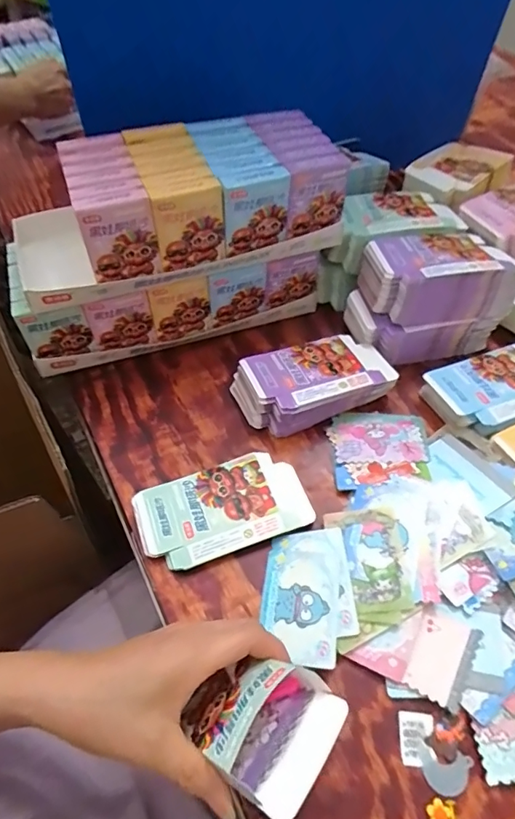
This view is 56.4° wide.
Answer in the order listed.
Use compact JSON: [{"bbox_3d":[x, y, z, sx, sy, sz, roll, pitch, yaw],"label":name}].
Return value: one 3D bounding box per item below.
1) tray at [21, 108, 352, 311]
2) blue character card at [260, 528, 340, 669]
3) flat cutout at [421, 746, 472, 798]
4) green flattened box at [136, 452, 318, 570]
[{"bbox_3d":[-0.081,-0.213,0.494,0.326,0.092,0.139,-21,56,-12],"label":"tray"},{"bbox_3d":[0.036,0.151,0.400,0.061,0.004,0.105,0,56,14],"label":"blue character card"},{"bbox_3d":[0.131,0.251,0.331,0.033,0.004,0.025,6,54,6],"label":"flat cutout"},{"bbox_3d":[-0.032,0.090,0.442,0.151,0.012,0.085,-18,55,-12],"label":"green flattened box"}]

